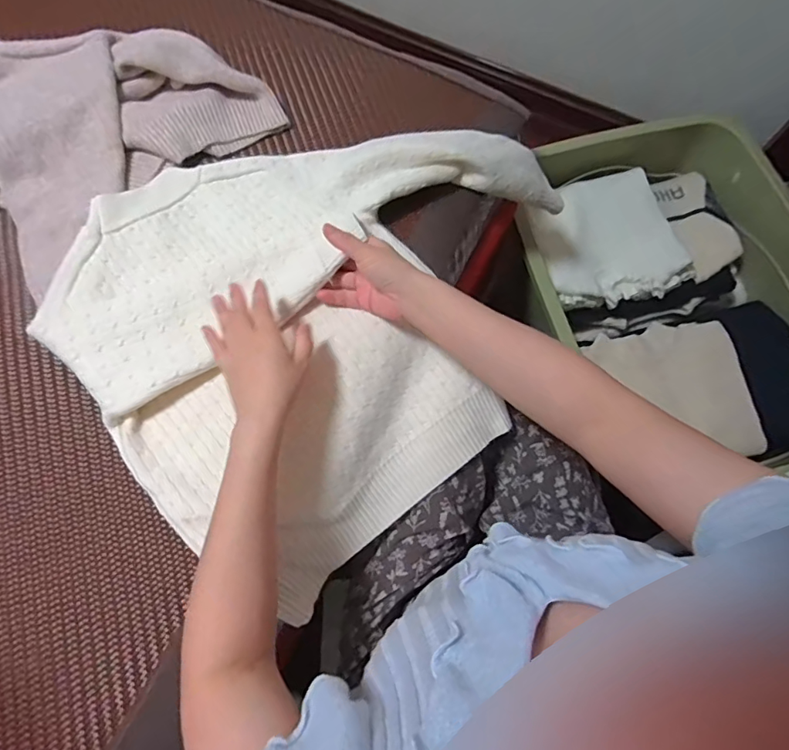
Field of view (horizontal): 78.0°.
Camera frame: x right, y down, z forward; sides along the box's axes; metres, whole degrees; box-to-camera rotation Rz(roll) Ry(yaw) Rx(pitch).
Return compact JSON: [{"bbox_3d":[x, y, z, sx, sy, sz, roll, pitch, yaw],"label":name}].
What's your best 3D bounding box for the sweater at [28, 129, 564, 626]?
[{"bbox_3d":[-0.054,-0.102,0.567,0.570,0.098,0.459,-41,76,-13],"label":"sweater"}]

